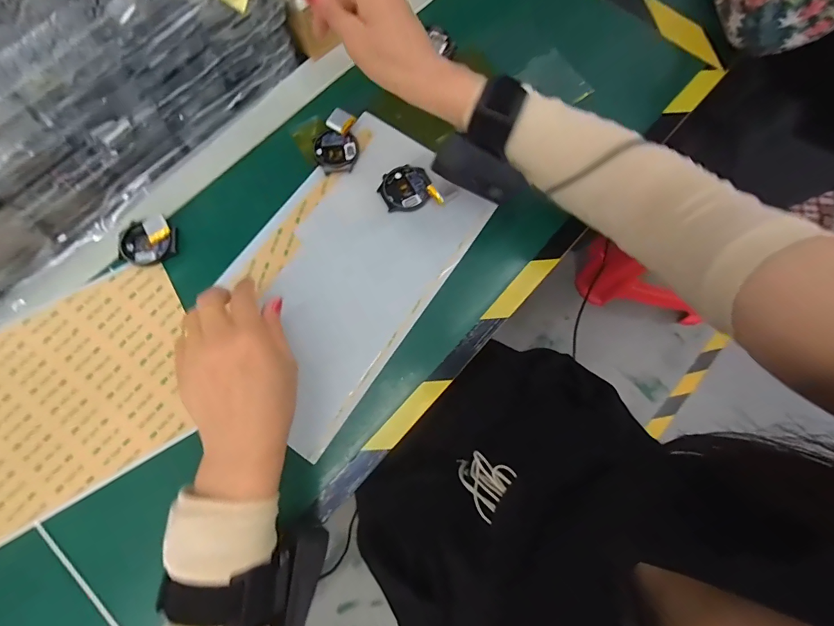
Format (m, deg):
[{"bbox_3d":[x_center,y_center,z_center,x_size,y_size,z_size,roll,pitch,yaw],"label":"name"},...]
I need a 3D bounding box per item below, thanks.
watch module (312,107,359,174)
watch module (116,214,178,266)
[{"bbox_3d":[-0.080,-0.167,0.409,0.043,0.016,0.058,-6,73,-2],"label":"watch module"},{"bbox_3d":[-0.248,-0.065,0.379,0.050,0.015,0.040,-7,73,-2],"label":"watch module"}]

